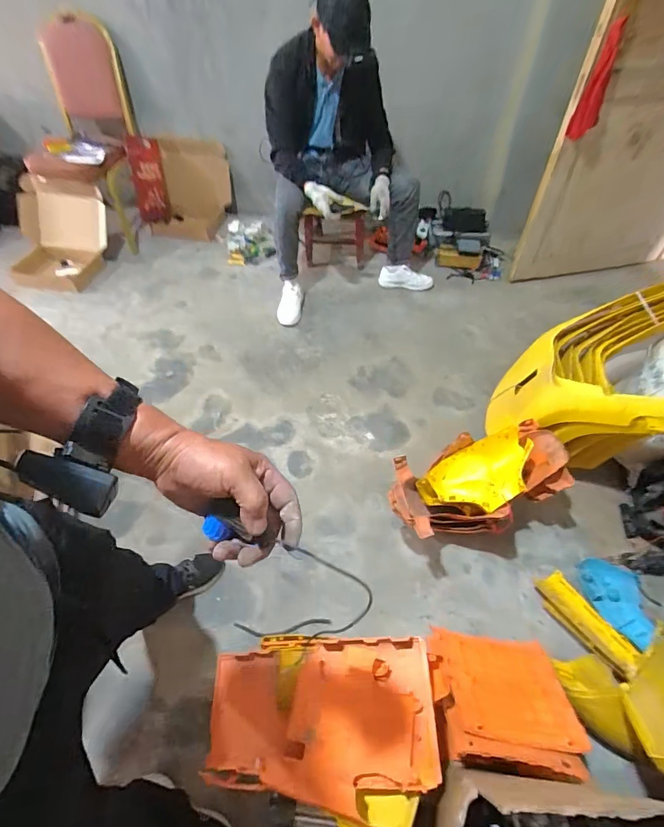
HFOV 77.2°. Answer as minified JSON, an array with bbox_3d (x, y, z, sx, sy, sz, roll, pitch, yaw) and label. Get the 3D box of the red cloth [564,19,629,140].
[{"bbox_3d":[0.892,-1.103,1.400,0.080,0.313,0.077,22,57,17],"label":"red cloth"}]

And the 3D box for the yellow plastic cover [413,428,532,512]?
[{"bbox_3d":[0.405,0.178,1.151,0.305,0.114,0.193,-21,55,-15],"label":"yellow plastic cover"}]

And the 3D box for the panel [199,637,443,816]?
[{"bbox_3d":[-0.021,0.564,0.775,0.420,0.058,0.238,-4,53,0],"label":"panel"}]

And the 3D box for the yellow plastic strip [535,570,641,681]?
[{"bbox_3d":[0.653,0.528,1.071,0.107,0.054,0.266,-25,43,-16],"label":"yellow plastic strip"}]

